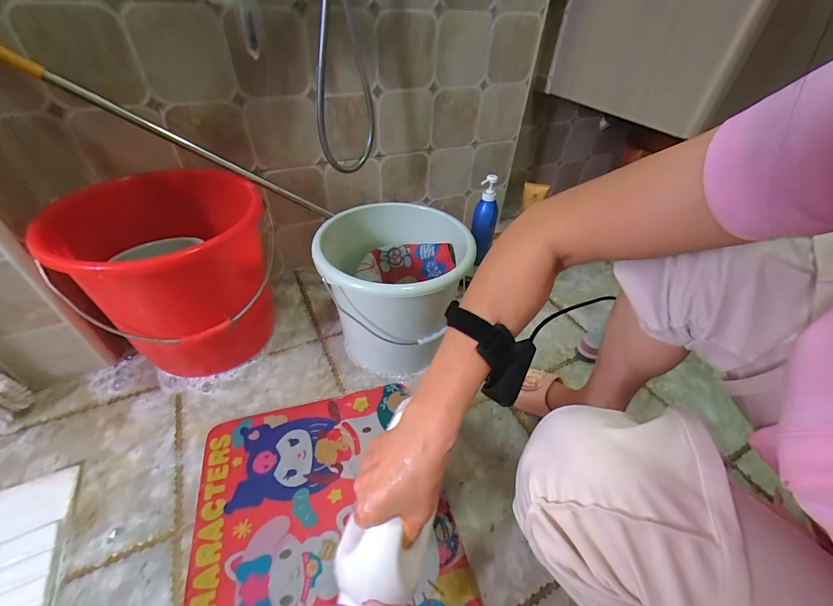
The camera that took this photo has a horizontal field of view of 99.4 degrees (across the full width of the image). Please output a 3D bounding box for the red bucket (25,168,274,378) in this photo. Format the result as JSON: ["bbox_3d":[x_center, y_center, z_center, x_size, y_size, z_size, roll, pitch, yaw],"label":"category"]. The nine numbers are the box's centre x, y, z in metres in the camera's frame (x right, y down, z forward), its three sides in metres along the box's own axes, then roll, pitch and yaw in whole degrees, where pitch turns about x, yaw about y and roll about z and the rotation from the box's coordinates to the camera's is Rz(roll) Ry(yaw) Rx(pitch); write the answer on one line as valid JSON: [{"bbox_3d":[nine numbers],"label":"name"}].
[{"bbox_3d":[-0.477,-0.059,0.738,0.324,0.334,0.375,-27,50,-29],"label":"red bucket"}]

